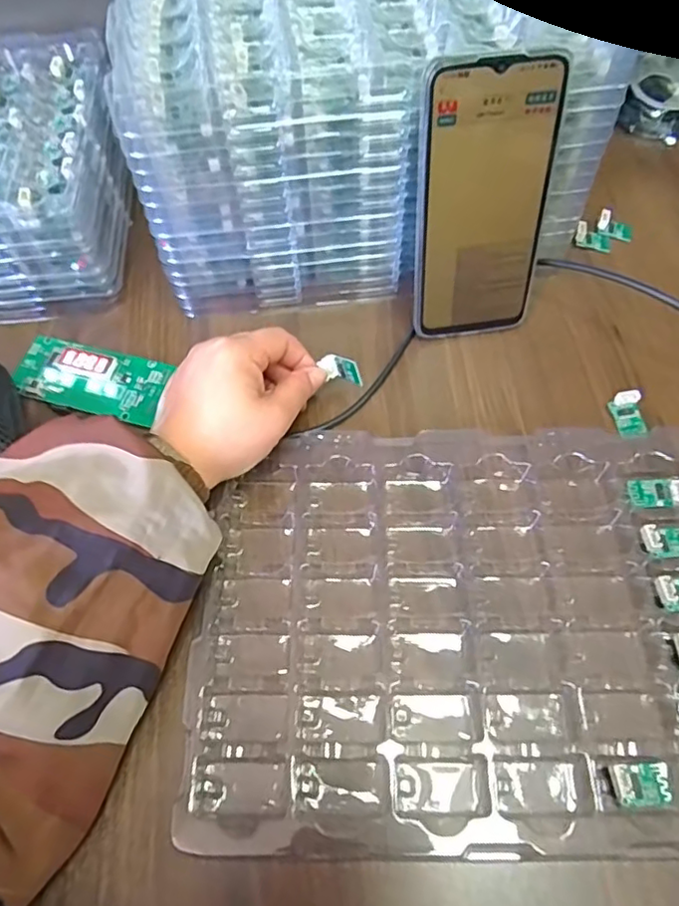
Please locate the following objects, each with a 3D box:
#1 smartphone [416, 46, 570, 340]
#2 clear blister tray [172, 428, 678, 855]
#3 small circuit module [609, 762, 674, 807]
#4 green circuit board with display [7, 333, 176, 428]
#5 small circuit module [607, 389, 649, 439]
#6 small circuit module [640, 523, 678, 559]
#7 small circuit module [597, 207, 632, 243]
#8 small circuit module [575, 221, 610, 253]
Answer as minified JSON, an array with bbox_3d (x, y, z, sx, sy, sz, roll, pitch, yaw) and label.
[{"bbox_3d":[0.084,-0.138,0.353,0.076,0.163,0.005,-7,45,-2],"label":"smartphone"},{"bbox_3d":[0.071,0.079,0.314,0.281,0.026,0.209,-1,61,0],"label":"clear blister tray"},{"bbox_3d":[0.139,0.151,0.276,0.028,0.007,0.017,-3,61,-1],"label":"small circuit module"},{"bbox_3d":[-0.163,-0.049,0.394,0.102,0.013,0.045,14,62,8],"label":"green circuit board with display"},{"bbox_3d":[0.182,-0.025,0.377,0.018,0.010,0.031,-5,61,-2],"label":"small circuit module"},{"bbox_3d":[0.179,0.048,0.329,0.028,0.010,0.019,6,61,4],"label":"small circuit module"},{"bbox_3d":[0.213,-0.176,0.463,0.026,0.011,0.025,18,64,14],"label":"small circuit module"},{"bbox_3d":[0.192,-0.163,0.454,0.027,0.012,0.018,19,63,11],"label":"small circuit module"}]

